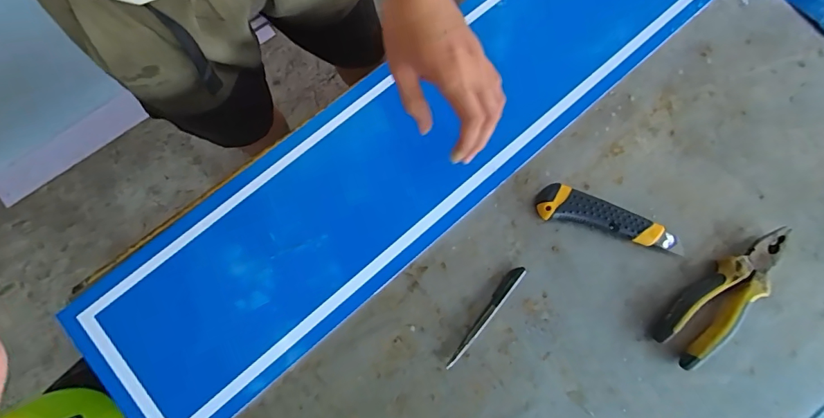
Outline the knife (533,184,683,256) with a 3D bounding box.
[{"bbox_3d":[0.221,0.008,0.489,0.163,0.024,0.041,14,77,3],"label":"knife"}]

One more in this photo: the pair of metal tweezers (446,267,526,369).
[{"bbox_3d":[0.079,0.114,0.466,0.014,0.005,0.129,37,80,8],"label":"pair of metal tweezers"}]

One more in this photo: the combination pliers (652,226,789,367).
[{"bbox_3d":[0.338,0.086,0.469,0.186,0.030,0.051,-41,80,-8],"label":"combination pliers"}]

